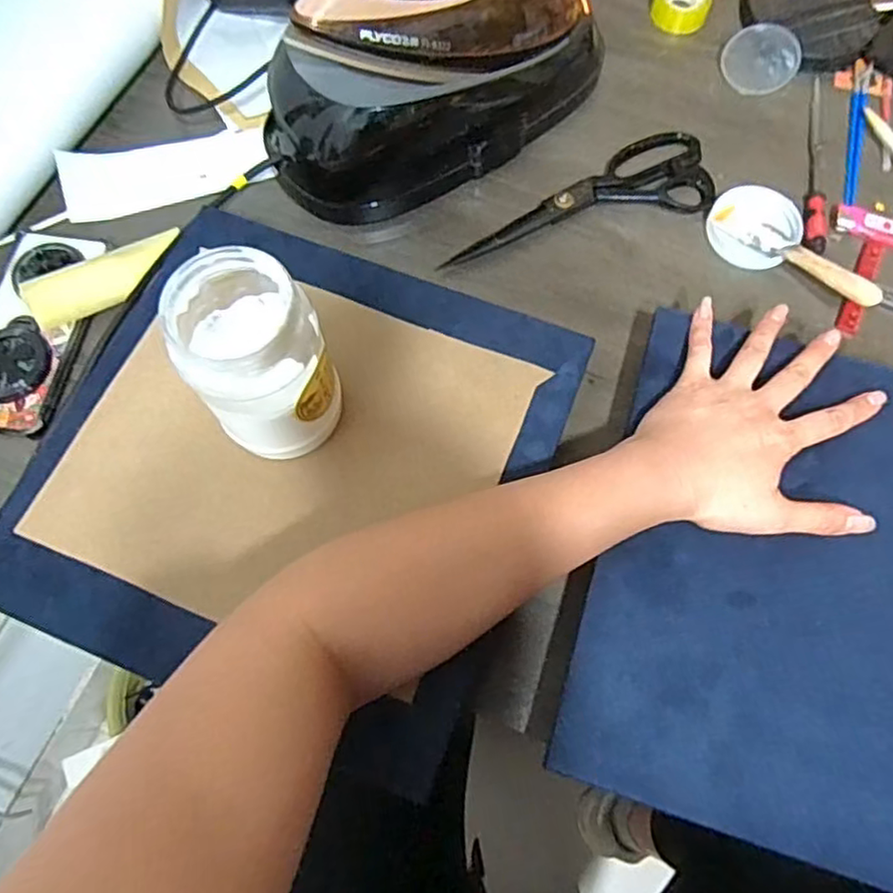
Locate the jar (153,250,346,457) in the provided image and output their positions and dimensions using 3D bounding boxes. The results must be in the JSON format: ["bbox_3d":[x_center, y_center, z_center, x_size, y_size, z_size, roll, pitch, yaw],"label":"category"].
[{"bbox_3d":[-0.110,-0.043,0.381,0.079,0.128,0.069,32,69,12],"label":"jar"}]

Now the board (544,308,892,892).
[{"bbox_3d":[0.251,0.066,0.404,0.297,0.026,0.348,17,68,5],"label":"board"}]

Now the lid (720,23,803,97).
[{"bbox_3d":[0.280,-0.342,0.583,0.064,0.009,0.064,-2,82,13],"label":"lid"}]

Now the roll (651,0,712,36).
[{"bbox_3d":[0.220,-0.410,0.606,0.051,0.024,0.043,-25,70,-12],"label":"roll"}]

